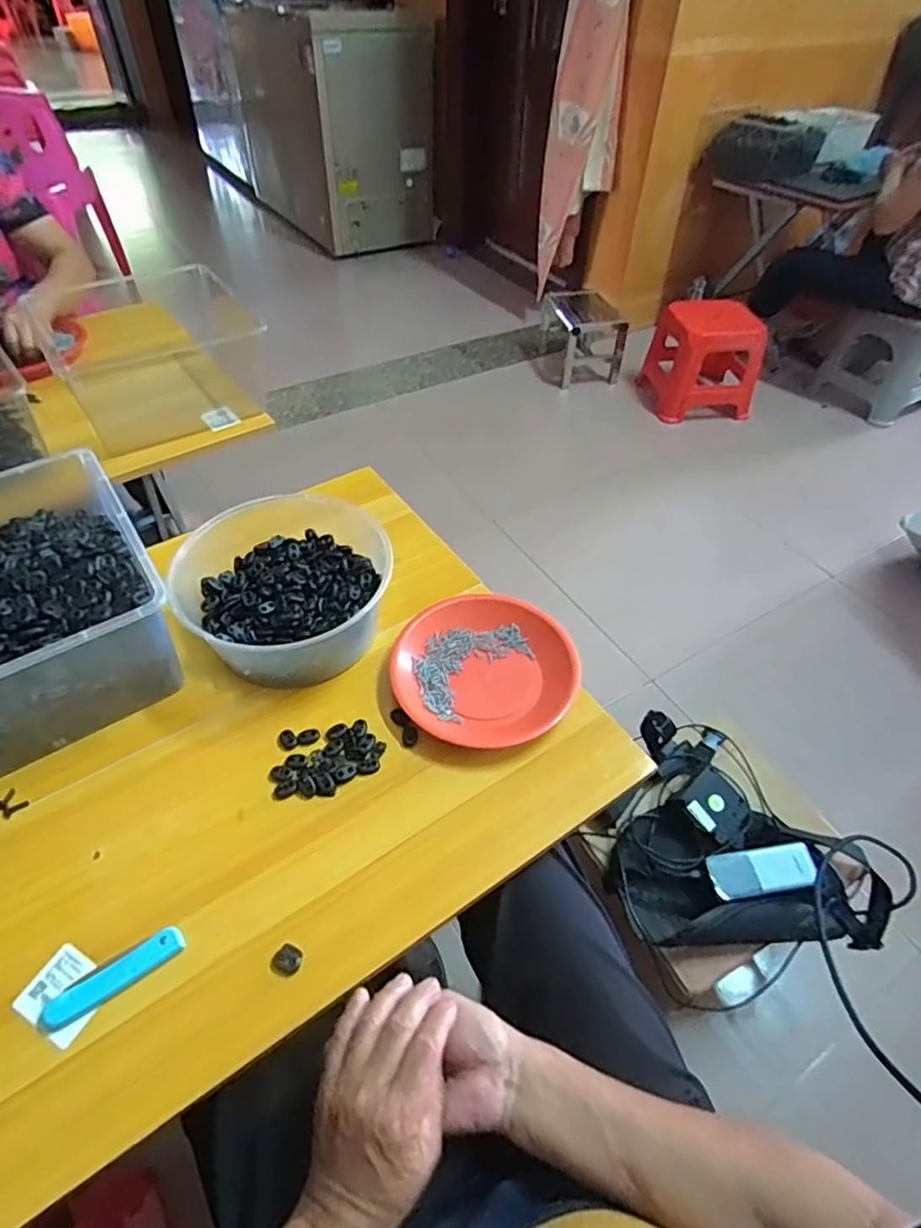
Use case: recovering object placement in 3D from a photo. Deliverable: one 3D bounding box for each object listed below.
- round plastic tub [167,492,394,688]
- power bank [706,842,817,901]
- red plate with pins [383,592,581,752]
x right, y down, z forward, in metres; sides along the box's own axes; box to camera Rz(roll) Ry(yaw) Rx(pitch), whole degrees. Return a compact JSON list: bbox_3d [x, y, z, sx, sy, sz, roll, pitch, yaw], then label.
[{"bbox_3d":[-0.192,-0.034,0.675,0.215,0.090,0.198,1,48,-1],"label":"round plastic tub"},{"bbox_3d":[0.370,0.313,0.745,0.131,0.013,0.053,-5,49,-6],"label":"power bank"},{"bbox_3d":[0.022,0.058,0.647,0.187,0.026,0.179,1,48,-1],"label":"red plate with pins"}]

